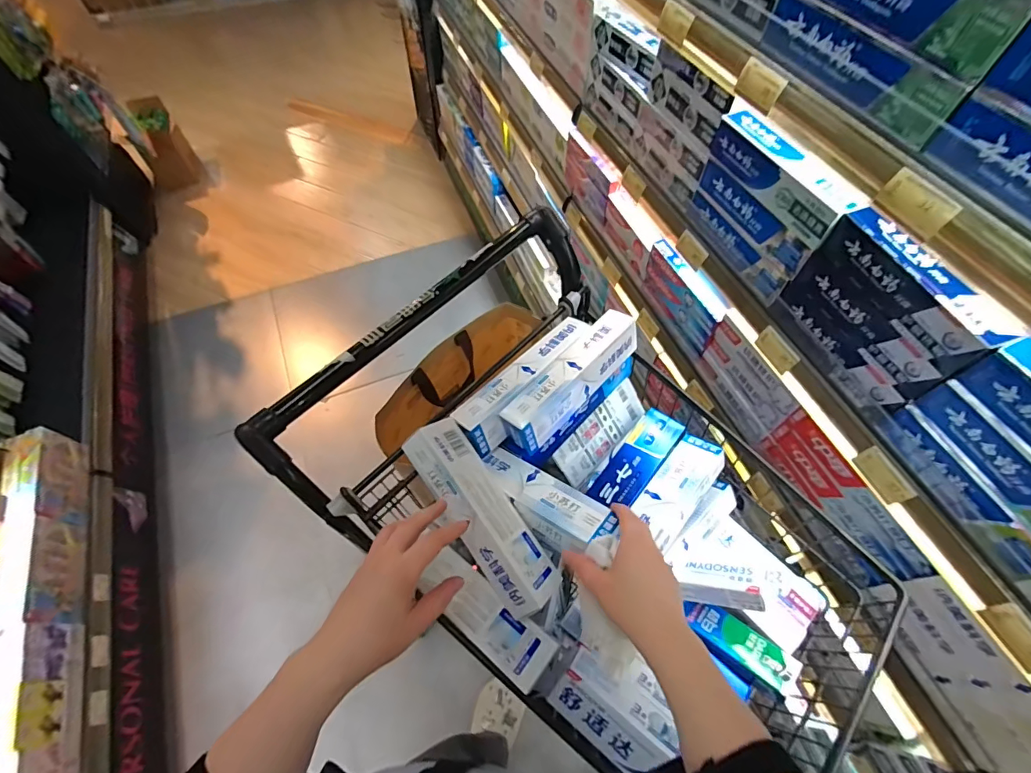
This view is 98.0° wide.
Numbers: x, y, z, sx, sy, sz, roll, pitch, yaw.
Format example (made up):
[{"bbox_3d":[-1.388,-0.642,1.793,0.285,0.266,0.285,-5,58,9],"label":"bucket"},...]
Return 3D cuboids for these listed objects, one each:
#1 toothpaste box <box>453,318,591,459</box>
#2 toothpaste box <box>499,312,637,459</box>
[{"bbox_3d":[0.012,-0.013,0.580,0.055,0.043,0.225,36,66,19],"label":"toothpaste box"},{"bbox_3d":[0.076,-0.010,0.586,0.049,0.065,0.224,32,61,34],"label":"toothpaste box"}]

